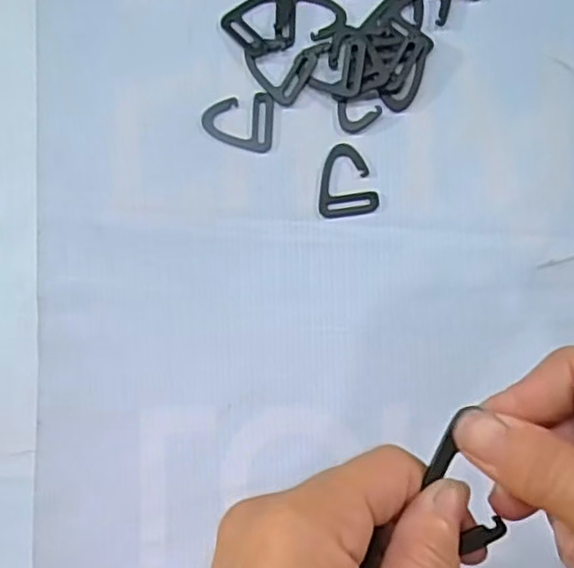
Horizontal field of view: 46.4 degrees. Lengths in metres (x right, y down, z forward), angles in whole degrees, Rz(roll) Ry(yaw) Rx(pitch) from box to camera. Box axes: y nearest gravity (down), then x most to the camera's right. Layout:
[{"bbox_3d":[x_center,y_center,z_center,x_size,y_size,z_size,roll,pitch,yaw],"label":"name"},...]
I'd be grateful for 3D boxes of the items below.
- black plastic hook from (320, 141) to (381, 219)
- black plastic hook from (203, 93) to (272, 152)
[{"bbox_3d":[0.036,-0.064,0.411,0.035,0.004,0.044,-9,88,3],"label":"black plastic hook"},{"bbox_3d":[-0.031,-0.101,0.416,0.043,0.004,0.035,3,88,3],"label":"black plastic hook"}]

